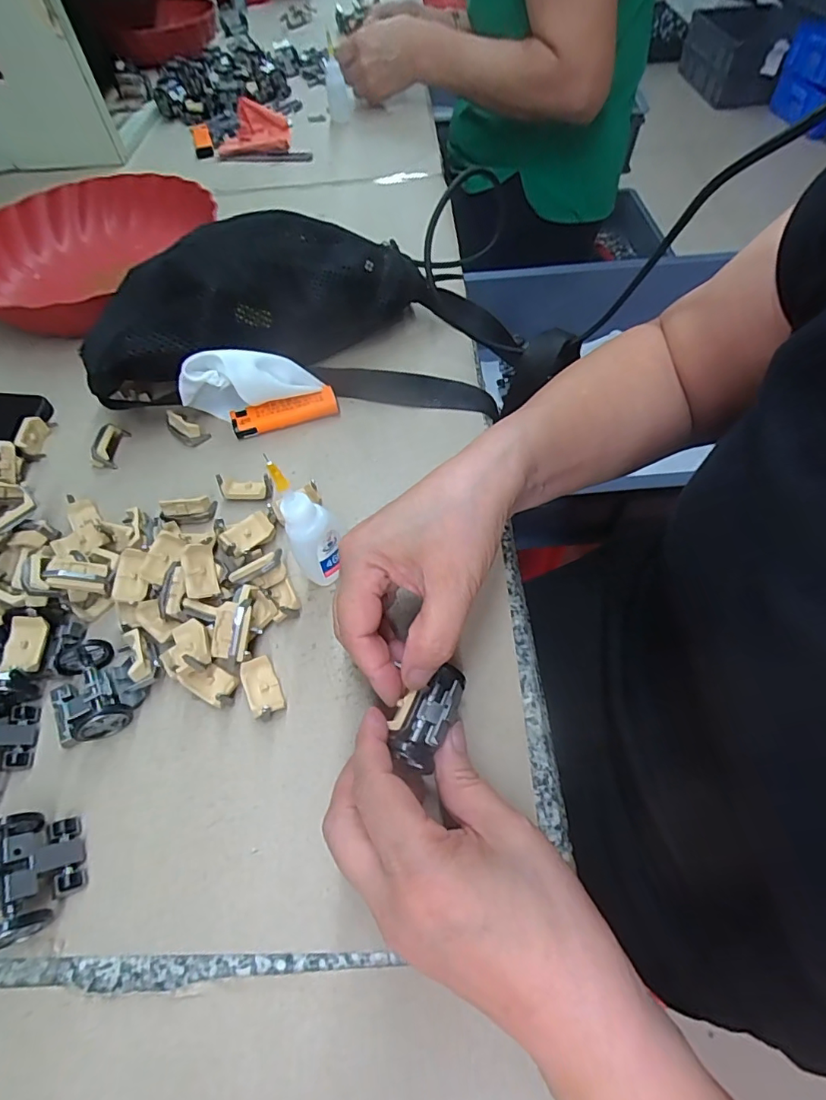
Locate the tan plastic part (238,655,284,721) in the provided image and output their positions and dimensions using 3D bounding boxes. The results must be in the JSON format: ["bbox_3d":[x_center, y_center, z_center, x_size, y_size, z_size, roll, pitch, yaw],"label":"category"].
[{"bbox_3d":[-0.082,0.075,0.275,0.017,0.012,0.032,-25,59,-12],"label":"tan plastic part"}]

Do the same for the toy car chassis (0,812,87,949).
[{"bbox_3d":[-0.171,0.143,0.224,0.034,0.034,0.050,-24,59,-12],"label":"toy car chassis"}]

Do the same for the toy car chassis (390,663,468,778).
[{"bbox_3d":[0.008,0.077,0.235,0.021,0.008,0.051,24,62,18],"label":"toy car chassis"}]

